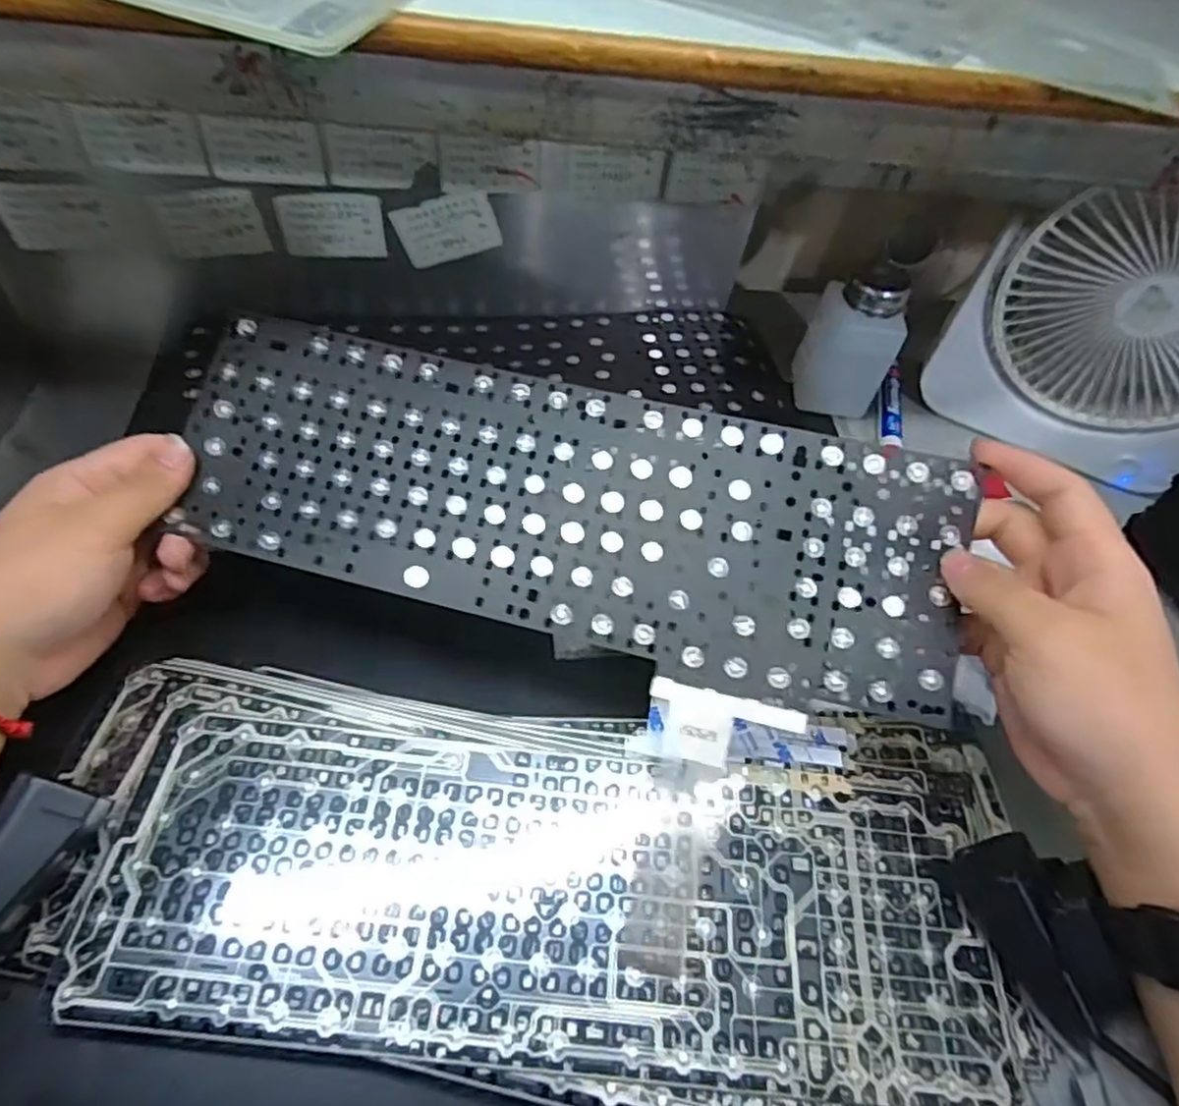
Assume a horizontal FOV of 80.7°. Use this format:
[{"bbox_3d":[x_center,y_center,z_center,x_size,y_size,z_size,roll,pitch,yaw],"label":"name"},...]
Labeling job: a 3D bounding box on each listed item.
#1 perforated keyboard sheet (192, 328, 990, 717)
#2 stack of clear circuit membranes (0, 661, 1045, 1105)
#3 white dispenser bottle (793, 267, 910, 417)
[{"bbox_3d":[-0.013,-0.022,0.322,0.352,0.007,0.117,14,77,6],"label":"perforated keyboard sheet"},{"bbox_3d":[-0.017,0.138,0.304,0.404,0.032,0.168,9,53,-1],"label":"stack of clear circuit membranes"},{"bbox_3d":[0.184,-0.148,0.488,0.058,0.097,0.044,10,53,0],"label":"white dispenser bottle"}]

